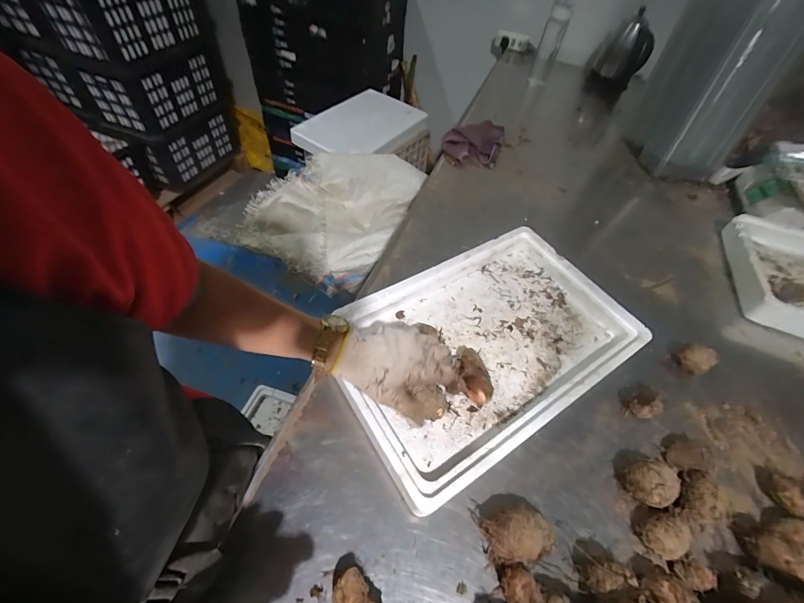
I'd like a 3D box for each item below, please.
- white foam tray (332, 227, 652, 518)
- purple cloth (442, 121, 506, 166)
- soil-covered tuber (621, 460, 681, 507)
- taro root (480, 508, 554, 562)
[{"bbox_3d":[0.130,0.056,0.556,0.457,0.046,0.296,-25,59,-23],"label":"white foam tray"},{"bbox_3d":[0.198,-0.421,0.963,0.175,0.088,0.128,4,53,-3],"label":"purple cloth"},{"bbox_3d":[0.321,0.236,0.458,0.051,0.052,0.050,3,52,-4],"label":"soil-covered tuber"},{"bbox_3d":[0.134,0.271,0.409,0.081,0.049,0.055,-8,55,-12],"label":"taro root"}]

